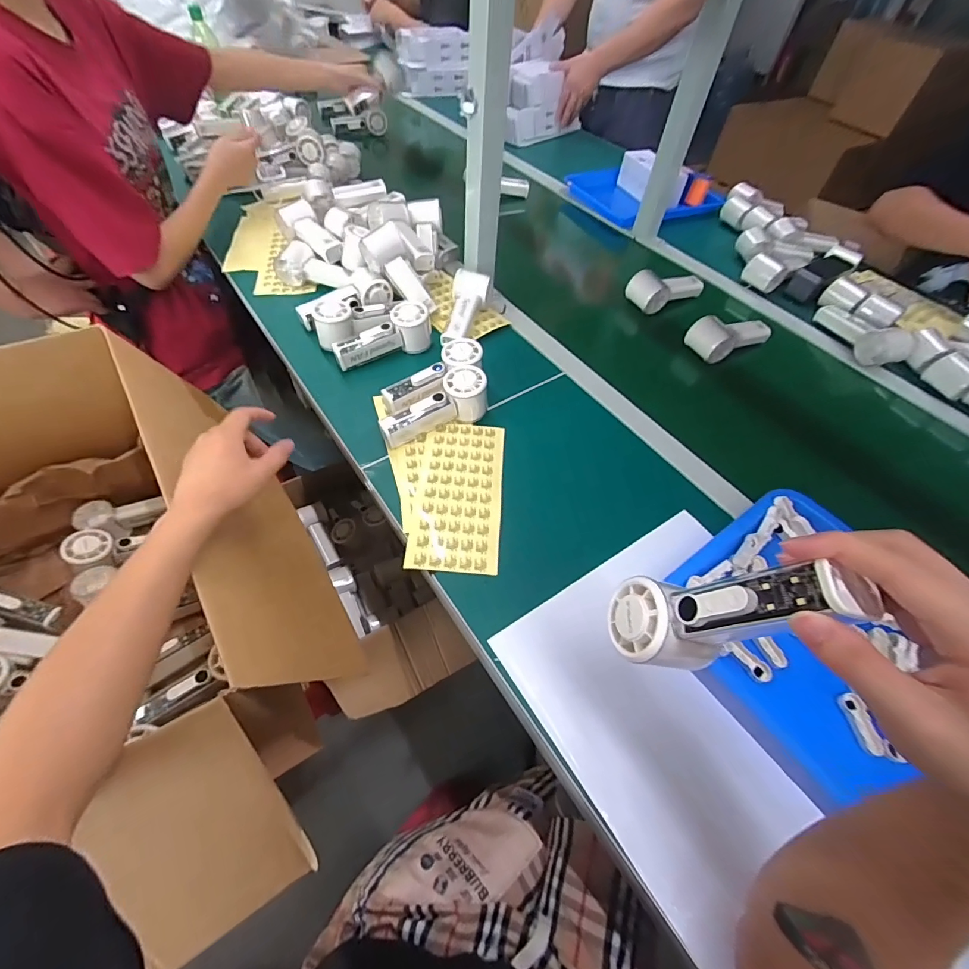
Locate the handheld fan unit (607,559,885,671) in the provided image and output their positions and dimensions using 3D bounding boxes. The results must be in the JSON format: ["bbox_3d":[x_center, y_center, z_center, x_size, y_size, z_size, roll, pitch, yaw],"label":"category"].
[{"bbox_3d":[0.143,0.082,0.268,0.046,0.150,0.050,34,53,-17],"label":"handheld fan unit"}]

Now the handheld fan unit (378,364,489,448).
[{"bbox_3d":[-0.066,-0.099,0.590,0.151,0.059,0.050,-29,61,-9],"label":"handheld fan unit"}]

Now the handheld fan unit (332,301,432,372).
[{"bbox_3d":[-0.158,-0.228,0.668,0.151,0.063,0.055,-22,59,-19],"label":"handheld fan unit"}]

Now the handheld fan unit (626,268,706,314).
[{"bbox_3d":[0.335,-0.364,0.808,0.149,0.061,0.070,-26,60,-21],"label":"handheld fan unit"}]

